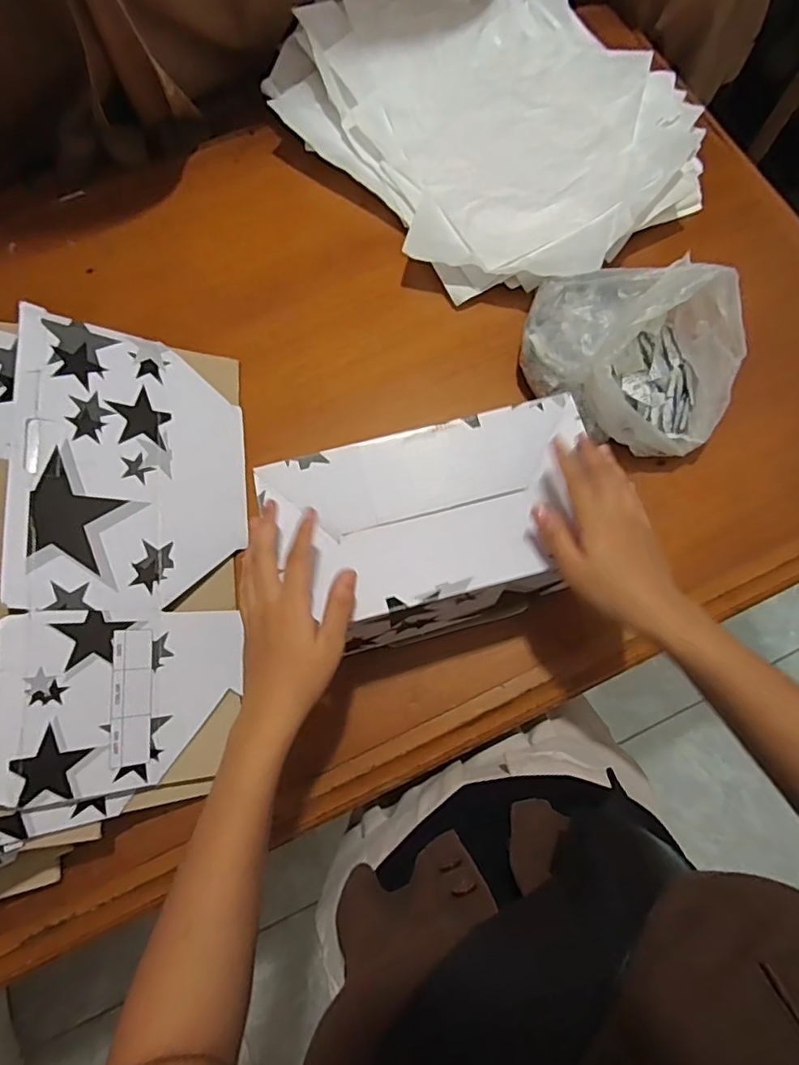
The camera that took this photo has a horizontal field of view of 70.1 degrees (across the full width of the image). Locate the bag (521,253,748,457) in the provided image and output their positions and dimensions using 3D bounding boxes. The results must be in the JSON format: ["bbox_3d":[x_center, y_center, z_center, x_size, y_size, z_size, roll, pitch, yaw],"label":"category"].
[{"bbox_3d":[0.221,-0.176,0.542,0.202,0.115,0.157,22,75,7],"label":"bag"}]

